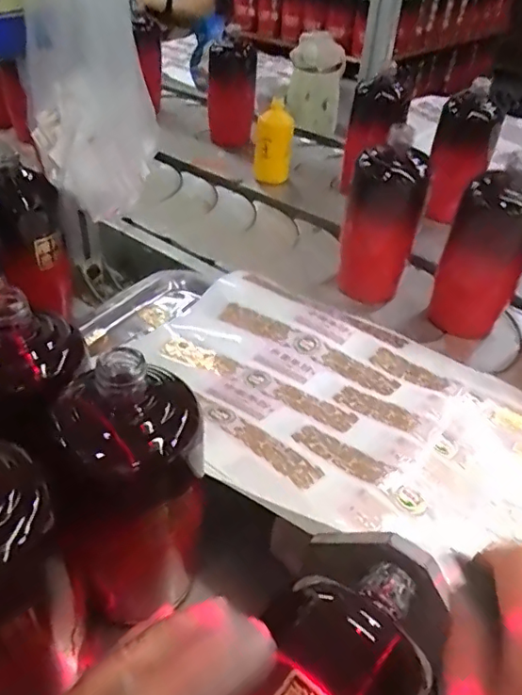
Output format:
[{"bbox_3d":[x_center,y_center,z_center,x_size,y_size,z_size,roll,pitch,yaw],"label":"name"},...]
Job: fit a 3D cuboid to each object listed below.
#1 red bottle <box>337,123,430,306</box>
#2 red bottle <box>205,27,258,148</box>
[{"bbox_3d":[0.141,-0.149,0.619,0.075,0.189,0.068,17,41,13],"label":"red bottle"},{"bbox_3d":[-0.053,-0.449,0.975,0.086,0.185,0.070,-3,41,-10],"label":"red bottle"}]

